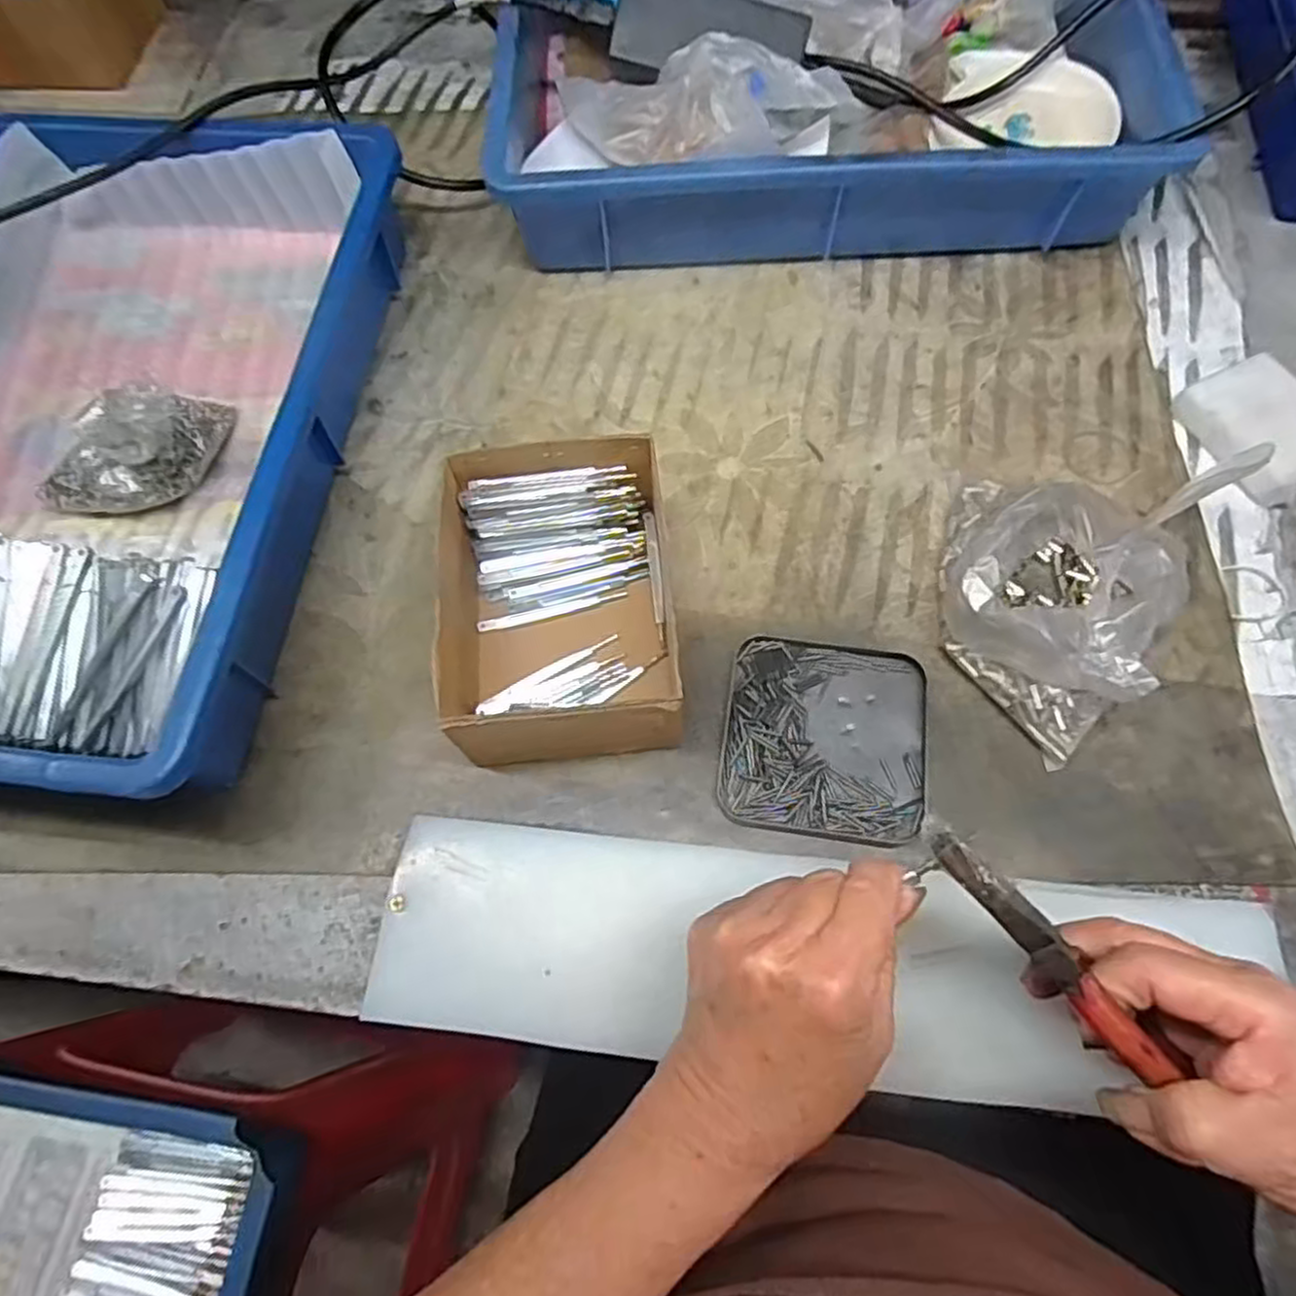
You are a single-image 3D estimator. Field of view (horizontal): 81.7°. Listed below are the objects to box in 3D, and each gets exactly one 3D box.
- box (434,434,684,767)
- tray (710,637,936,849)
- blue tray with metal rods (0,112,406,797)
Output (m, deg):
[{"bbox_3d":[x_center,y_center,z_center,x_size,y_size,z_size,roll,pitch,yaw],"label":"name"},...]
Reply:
[{"bbox_3d":[-0.045,-0.021,0.389,0.117,0.066,0.158,-4,68,1],"label":"box"},{"bbox_3d":[0.091,0.045,0.387,0.102,0.014,0.101,9,68,6],"label":"tray"},{"bbox_3d":[-0.311,-0.131,0.426,0.262,0.089,0.414,5,68,4],"label":"blue tray with metal rods"}]

